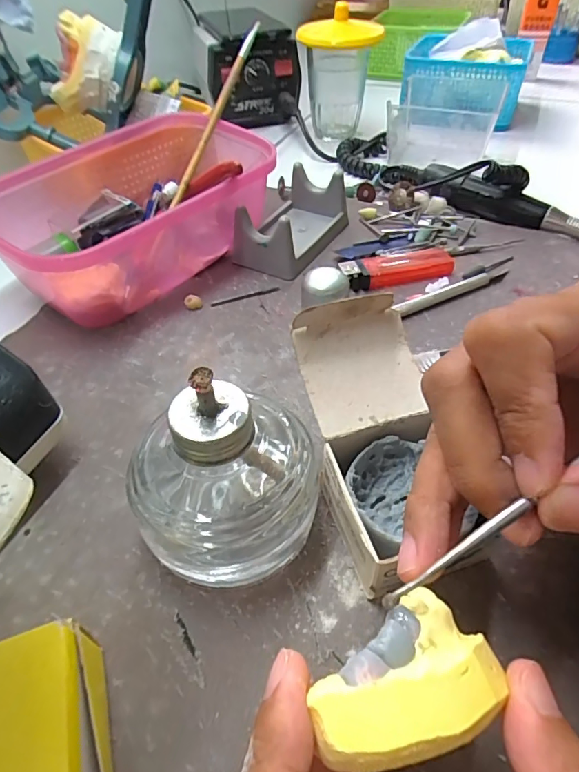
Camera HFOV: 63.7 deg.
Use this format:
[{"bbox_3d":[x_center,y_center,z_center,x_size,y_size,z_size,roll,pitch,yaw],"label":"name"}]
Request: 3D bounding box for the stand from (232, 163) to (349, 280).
[{"bbox_3d":[0.002,-0.126,0.351,0.057,0.037,0.097,21,52,21],"label":"stand"}]

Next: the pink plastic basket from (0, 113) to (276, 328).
[{"bbox_3d":[-0.100,-0.120,0.330,0.123,0.066,0.194,30,55,27],"label":"pink plastic basket"}]

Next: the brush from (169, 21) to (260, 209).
[{"bbox_3d":[-0.055,-0.212,0.358,0.011,0.009,0.178,14,73,15],"label":"brush"}]

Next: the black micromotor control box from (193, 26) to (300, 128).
[{"bbox_3d":[-0.046,-0.370,0.552,0.104,0.088,0.121,-9,48,-6],"label":"black micromotor control box"}]

